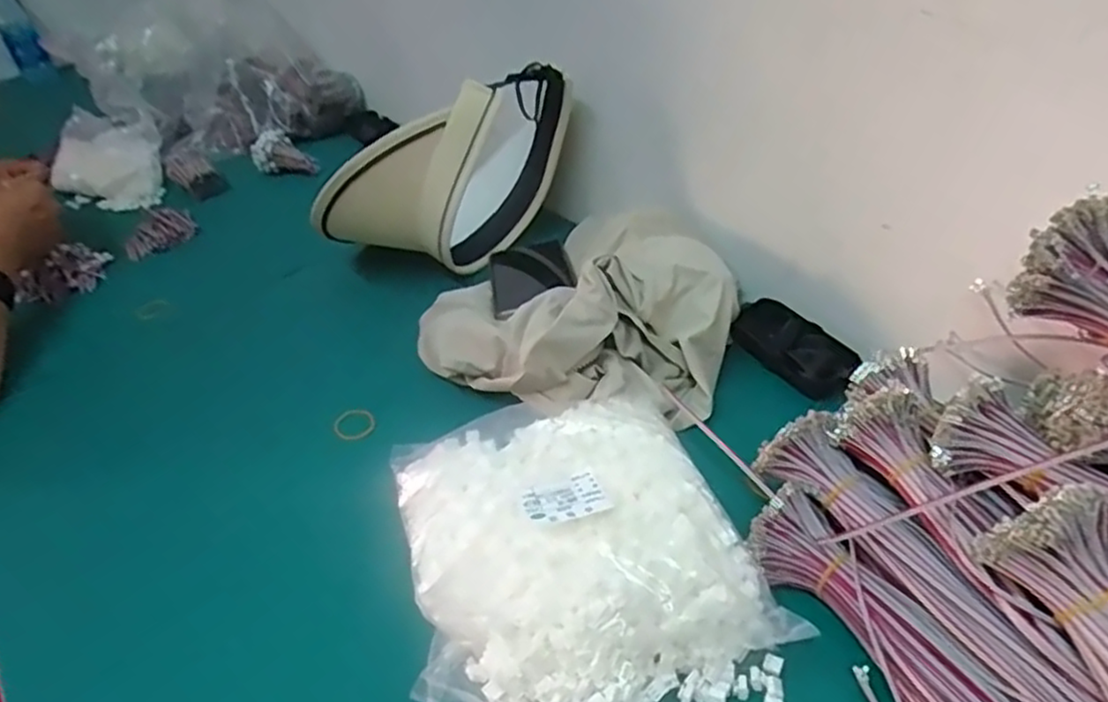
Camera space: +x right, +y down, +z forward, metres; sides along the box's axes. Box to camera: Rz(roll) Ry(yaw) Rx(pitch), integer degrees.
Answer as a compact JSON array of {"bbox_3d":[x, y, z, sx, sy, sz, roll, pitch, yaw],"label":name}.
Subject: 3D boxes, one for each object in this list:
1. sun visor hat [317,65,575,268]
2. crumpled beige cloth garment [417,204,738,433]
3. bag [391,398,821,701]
[{"bbox_3d":[-0.095,-0.157,0.679,0.257,0.178,0.111,-20,41,-16],"label":"sun visor hat"},{"bbox_3d":[0.022,-0.043,0.591,0.245,0.084,0.220,9,42,18],"label":"crumpled beige cloth garment"},{"bbox_3d":[0.008,0.110,0.424,0.190,0.049,0.194,-13,40,-9],"label":"bag"}]

